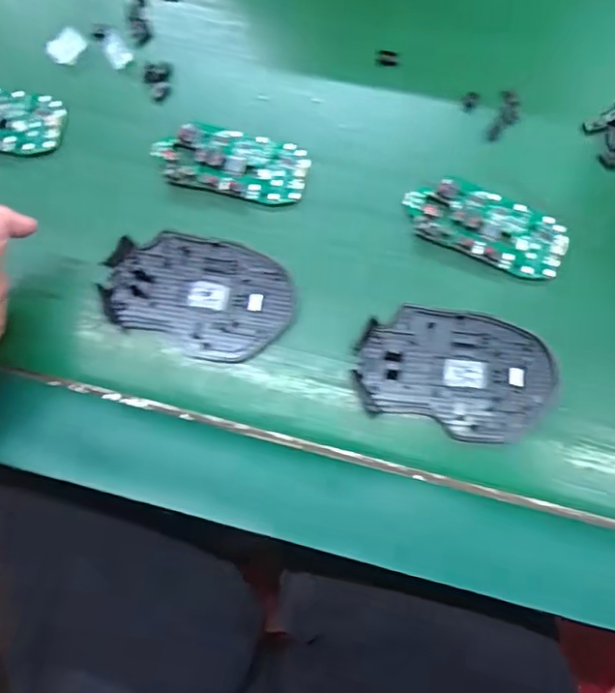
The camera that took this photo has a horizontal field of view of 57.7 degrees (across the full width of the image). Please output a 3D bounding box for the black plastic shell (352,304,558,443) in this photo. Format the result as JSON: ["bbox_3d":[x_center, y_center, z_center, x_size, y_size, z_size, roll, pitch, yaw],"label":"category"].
[{"bbox_3d":[0.086,0.015,0.327,0.111,0.006,0.072,8,76,3],"label":"black plastic shell"}]

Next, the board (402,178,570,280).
[{"bbox_3d":[0.111,-0.076,0.347,0.099,0.011,0.045,21,78,7],"label":"board"}]

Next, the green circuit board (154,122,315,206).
[{"bbox_3d":[-0.050,-0.120,0.362,0.099,0.013,0.046,12,77,4],"label":"green circuit board"}]

